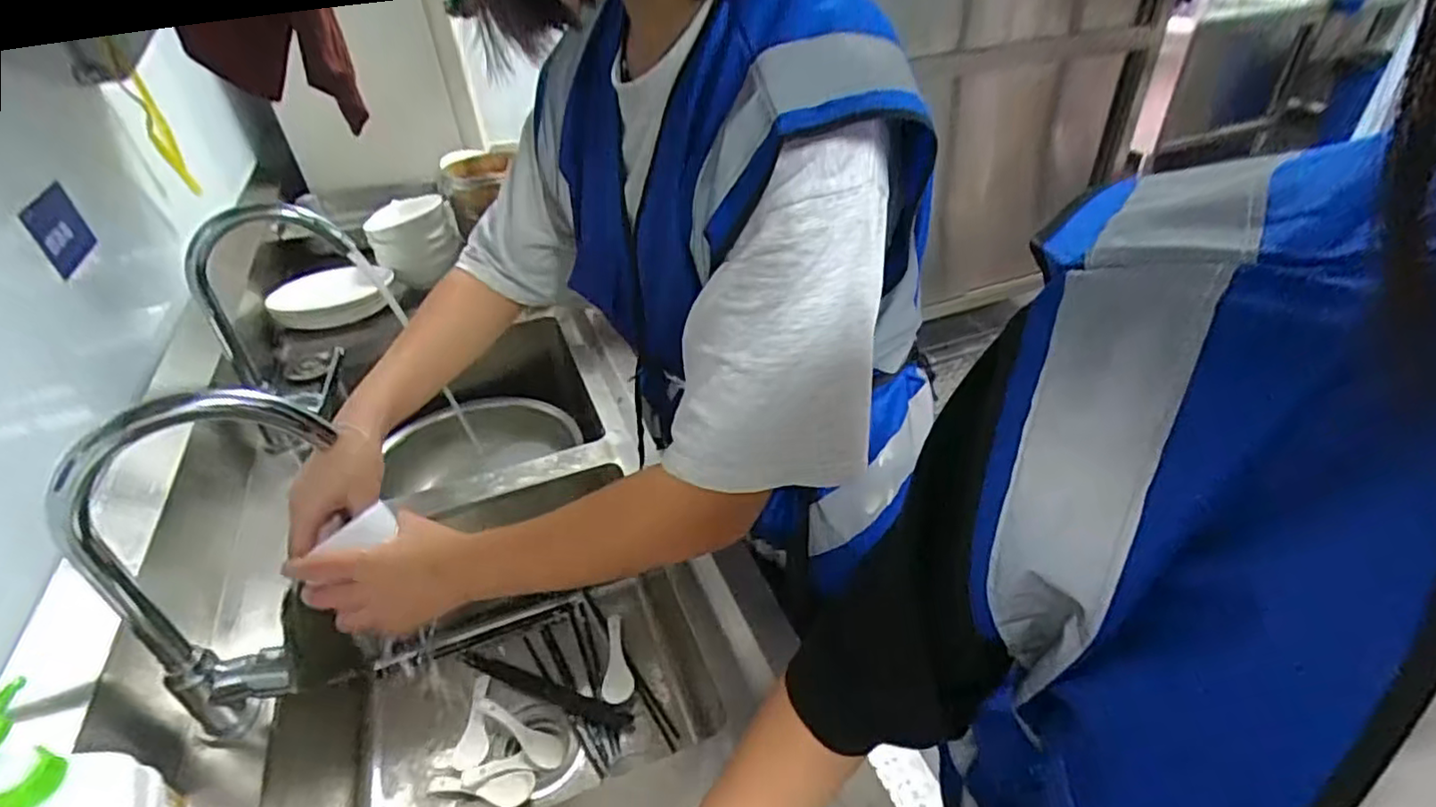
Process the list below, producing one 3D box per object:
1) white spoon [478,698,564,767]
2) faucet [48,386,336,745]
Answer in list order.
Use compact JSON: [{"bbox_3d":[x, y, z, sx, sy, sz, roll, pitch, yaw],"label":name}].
[{"bbox_3d":[-0.255,0.420,0.852,0.126,0.019,0.036,38,44,-2],"label":"white spoon"},{"bbox_3d":[-0.389,0.137,0.556,0.187,0.318,0.056,-18,39,-18],"label":"faucet"}]

